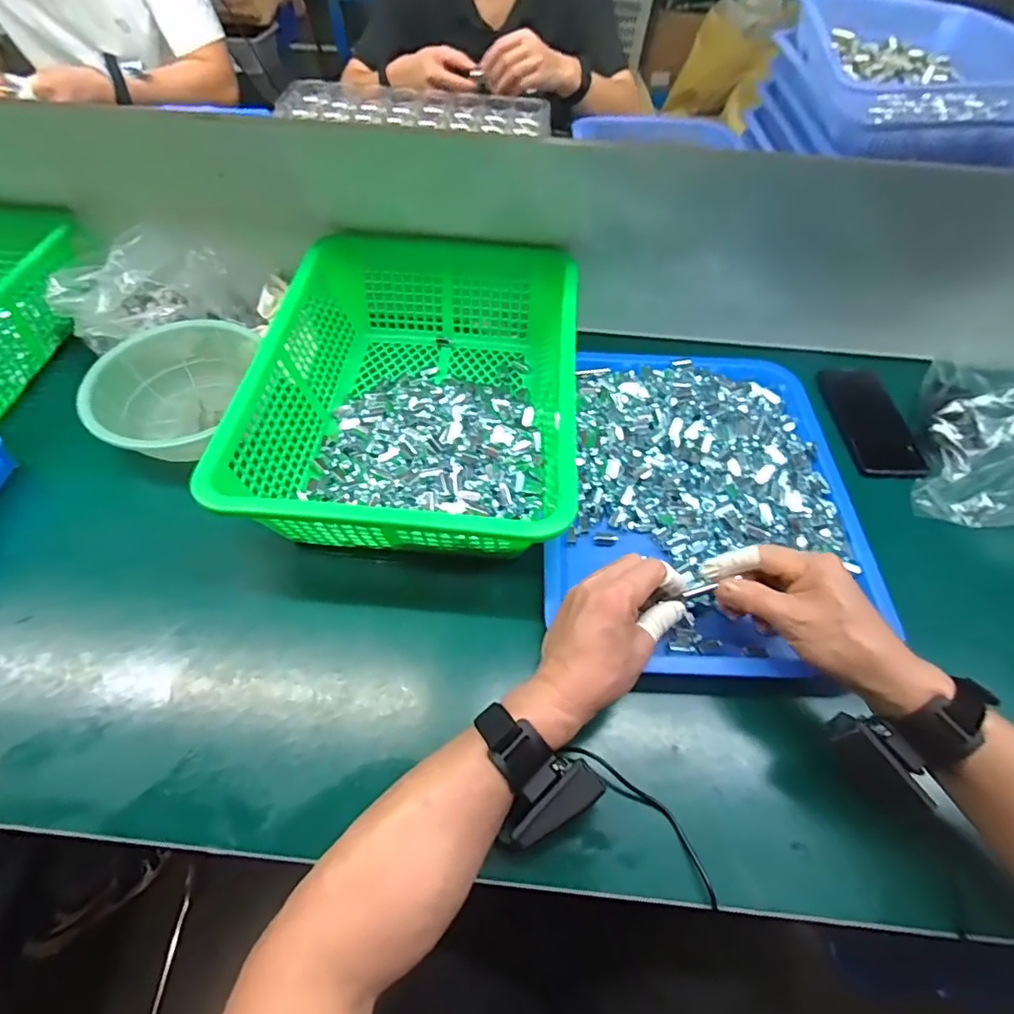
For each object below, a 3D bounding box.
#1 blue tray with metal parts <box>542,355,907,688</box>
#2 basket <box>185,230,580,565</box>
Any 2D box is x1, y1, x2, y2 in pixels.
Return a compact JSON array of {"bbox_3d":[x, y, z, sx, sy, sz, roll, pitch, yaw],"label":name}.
[{"bbox_3d":[0.191,-0.021,0.559,0.301,0.043,0.393,3,55,0],"label":"blue tray with metal parts"},{"bbox_3d":[-0.084,-0.117,0.571,0.295,0.114,0.381,5,55,1],"label":"basket"}]

